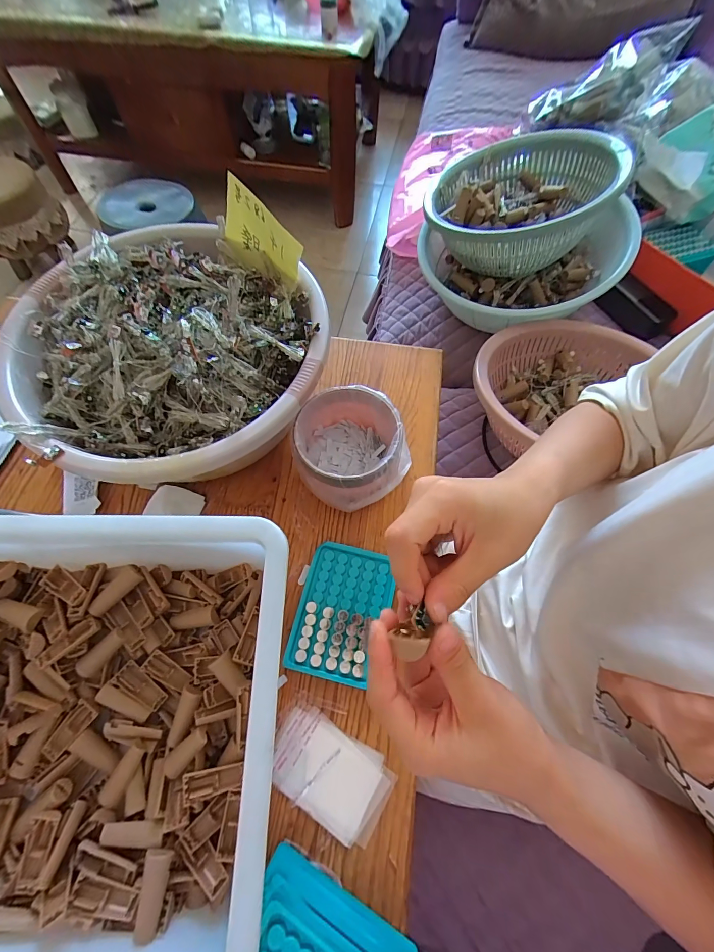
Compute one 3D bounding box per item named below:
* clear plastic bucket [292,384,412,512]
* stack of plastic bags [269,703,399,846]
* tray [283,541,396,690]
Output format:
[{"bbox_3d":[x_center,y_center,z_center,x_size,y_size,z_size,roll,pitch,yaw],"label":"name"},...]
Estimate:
[{"bbox_3d":[-0.009,-0.033,0.429,0.126,0.083,0.114,41,71,16],"label":"clear plastic bucket"},{"bbox_3d":[-0.026,0.277,0.341,0.112,0.004,0.070,28,67,12],"label":"stack of plastic bags"},{"bbox_3d":[-0.015,0.144,0.392,0.092,0.012,0.132,13,65,5],"label":"tray"}]

